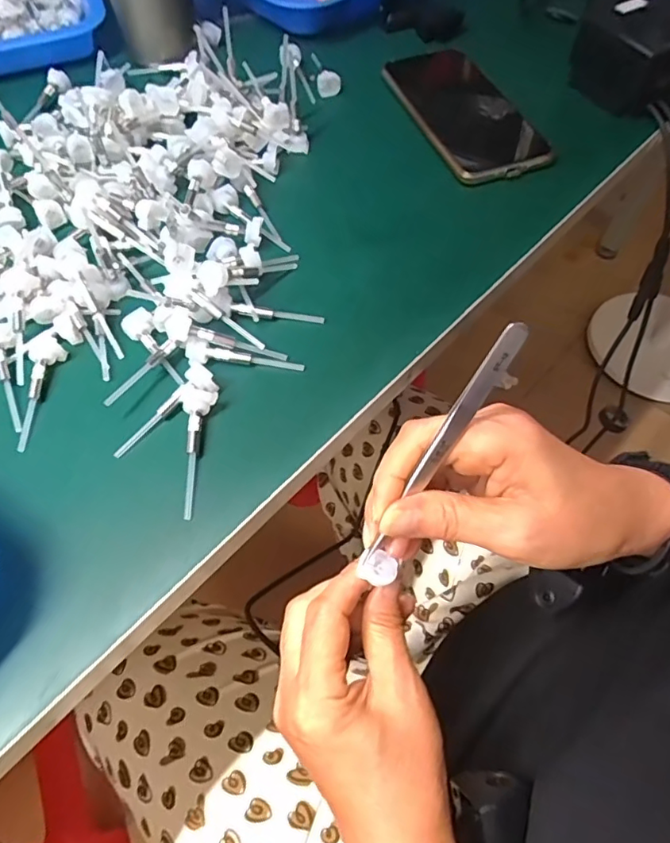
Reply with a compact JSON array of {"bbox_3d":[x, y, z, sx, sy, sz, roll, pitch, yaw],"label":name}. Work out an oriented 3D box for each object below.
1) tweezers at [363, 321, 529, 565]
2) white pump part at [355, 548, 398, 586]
[{"bbox_3d":[0.044,0.015,0.236,0.009,0.130,0.006,35,25,15],"label":"tweezers"},{"bbox_3d":[0.022,0.070,0.263,0.018,0.007,0.015,35,66,15],"label":"white pump part"}]

